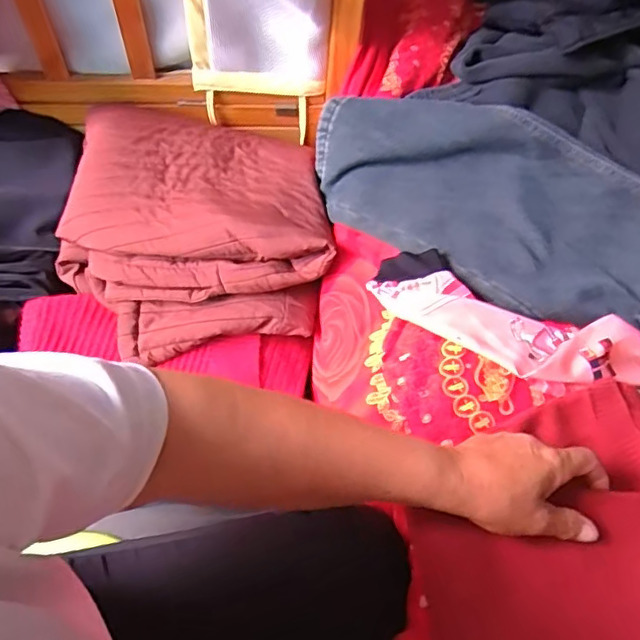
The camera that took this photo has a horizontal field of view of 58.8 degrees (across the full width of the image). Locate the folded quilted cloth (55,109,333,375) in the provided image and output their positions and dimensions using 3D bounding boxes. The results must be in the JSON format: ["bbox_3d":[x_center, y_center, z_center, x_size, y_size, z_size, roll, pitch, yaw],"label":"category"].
[{"bbox_3d":[-0.137,-0.127,0.646,0.280,0.080,0.291,3,58,-2],"label":"folded quilted cloth"}]

